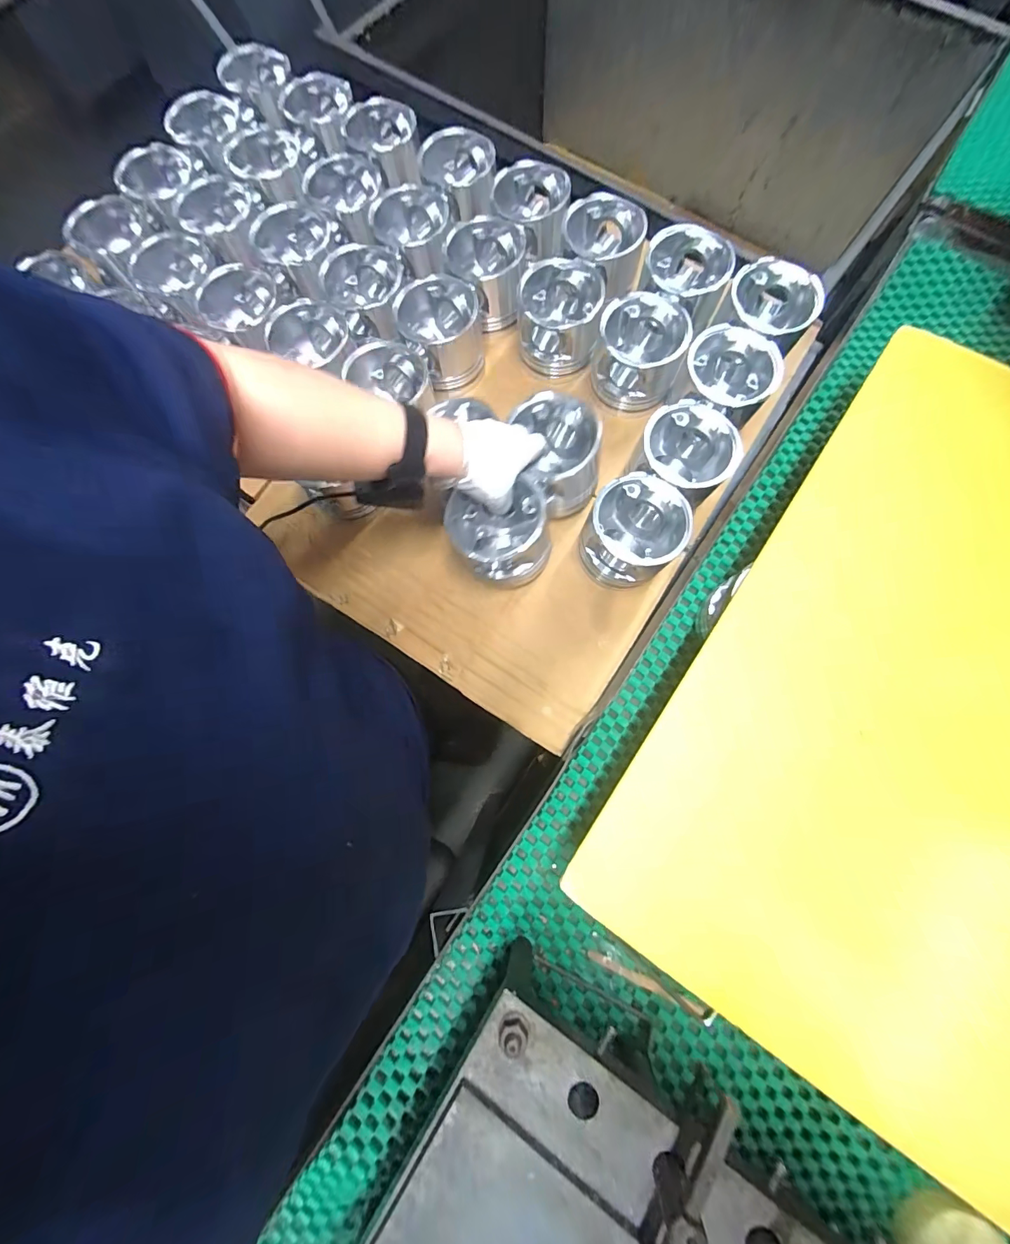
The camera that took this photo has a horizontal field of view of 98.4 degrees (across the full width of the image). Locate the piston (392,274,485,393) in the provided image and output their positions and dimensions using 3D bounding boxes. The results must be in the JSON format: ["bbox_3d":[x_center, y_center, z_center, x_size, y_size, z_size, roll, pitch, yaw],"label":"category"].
[{"bbox_3d":[-0.086,-0.397,0.613,0.114,0.096,0.113,0,79,1],"label":"piston"}]

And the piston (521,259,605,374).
[{"bbox_3d":[0.074,-0.416,0.602,0.110,0.078,0.107,0,79,1],"label":"piston"}]

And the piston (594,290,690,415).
[{"bbox_3d":[0.179,-0.359,0.590,0.113,0.086,0.109,7,79,3],"label":"piston"}]

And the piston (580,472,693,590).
[{"bbox_3d":[0.155,-0.107,0.532,0.110,0.101,0.107,0,79,1],"label":"piston"}]

